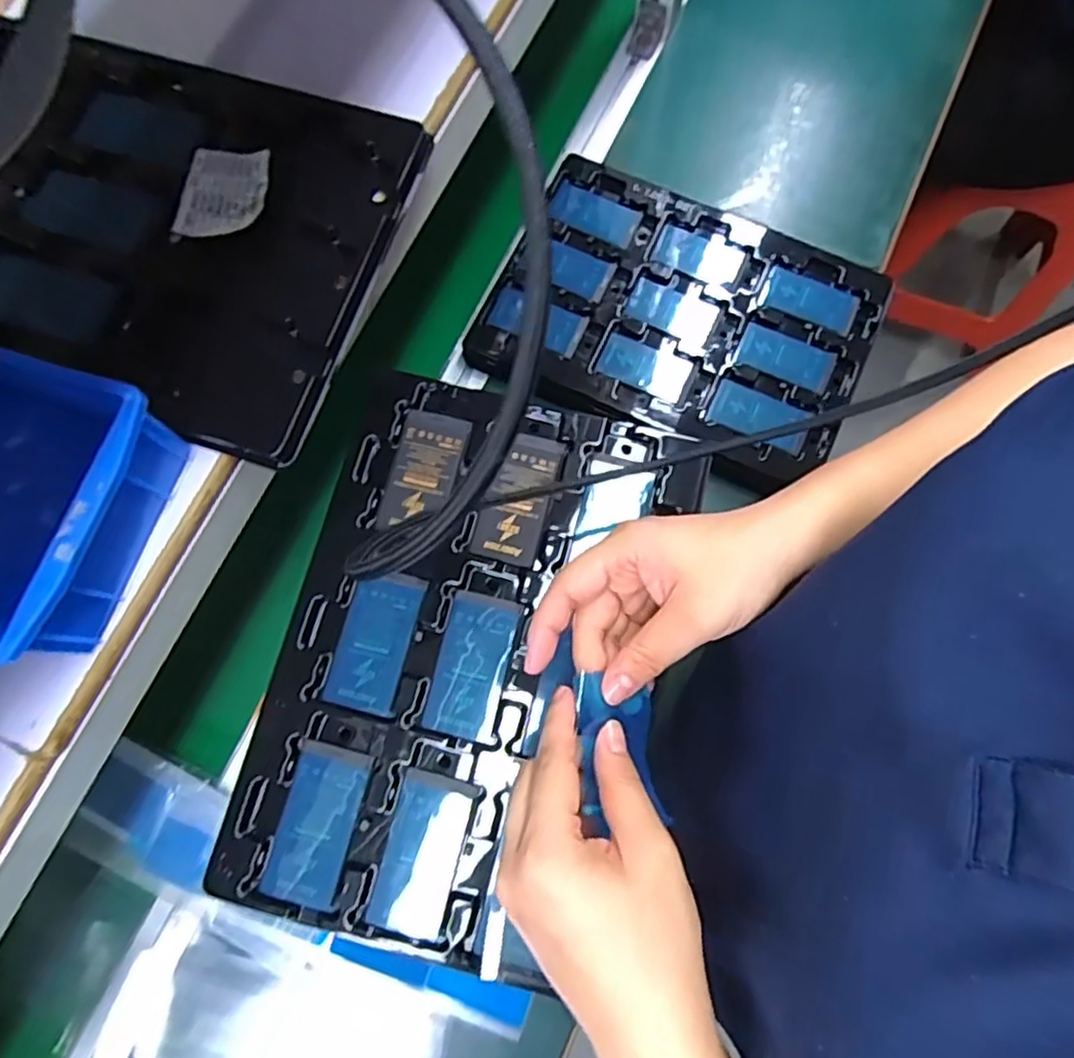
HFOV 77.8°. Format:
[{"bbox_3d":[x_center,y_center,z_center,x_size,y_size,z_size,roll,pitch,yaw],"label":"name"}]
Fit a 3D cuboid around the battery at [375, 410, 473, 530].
[{"bbox_3d":[-0.072,-0.037,0.426,0.043,0.005,0.079,14,77,5],"label":"battery"}]

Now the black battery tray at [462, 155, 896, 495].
[{"bbox_3d":[0.129,-0.193,0.597,0.322,0.023,0.237,23,77,7],"label":"black battery tray"}]

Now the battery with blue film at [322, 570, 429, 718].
[{"bbox_3d":[-0.098,0.067,0.402,0.044,0.005,0.082,11,76,4],"label":"battery with blue film"}]

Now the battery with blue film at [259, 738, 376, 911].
[{"bbox_3d":[-0.124,0.166,0.377,0.043,0.004,0.082,13,77,4],"label":"battery with blue film"}]

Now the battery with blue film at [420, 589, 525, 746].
[{"bbox_3d":[-0.038,0.081,0.397,0.043,0.005,0.083,11,76,4],"label":"battery with blue film"}]

